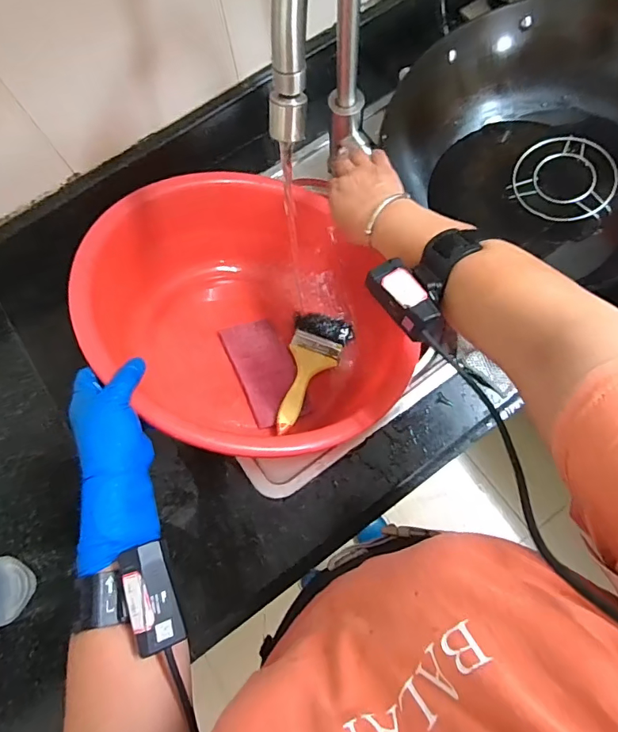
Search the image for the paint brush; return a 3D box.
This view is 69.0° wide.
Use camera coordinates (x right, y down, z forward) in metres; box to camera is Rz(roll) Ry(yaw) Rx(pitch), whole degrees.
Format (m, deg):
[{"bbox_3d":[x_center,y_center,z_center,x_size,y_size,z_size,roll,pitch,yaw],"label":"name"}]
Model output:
[{"bbox_3d":[-0.004,0.005,0.597,0.077,0.019,0.191,19,55,7],"label":"paint brush"}]

